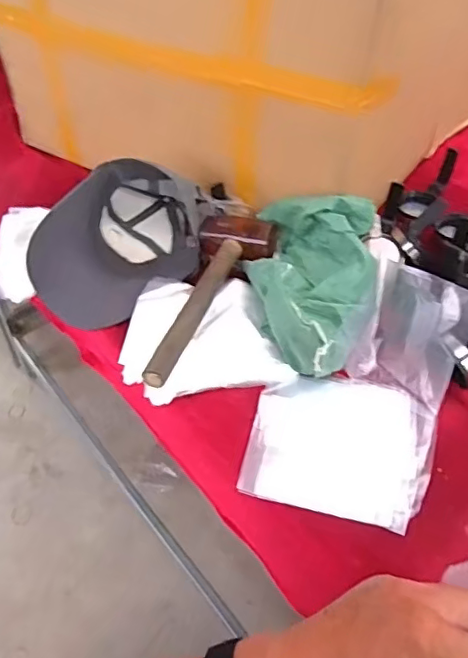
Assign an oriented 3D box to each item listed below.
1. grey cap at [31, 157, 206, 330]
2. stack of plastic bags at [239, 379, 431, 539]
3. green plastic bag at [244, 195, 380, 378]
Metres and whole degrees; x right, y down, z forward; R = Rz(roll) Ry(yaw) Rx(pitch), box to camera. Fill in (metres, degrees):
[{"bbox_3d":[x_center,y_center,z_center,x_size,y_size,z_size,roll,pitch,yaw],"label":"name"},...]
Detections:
[{"bbox_3d":[-0.135,-0.111,0.729,0.152,0.162,0.224,22,52,17],"label":"grey cap"},{"bbox_3d":[0.115,0.121,0.600,0.186,0.014,0.162,12,50,9],"label":"stack of plastic bags"},{"bbox_3d":[0.087,-0.045,0.664,0.162,0.125,0.242,13,50,9],"label":"green plastic bag"}]

